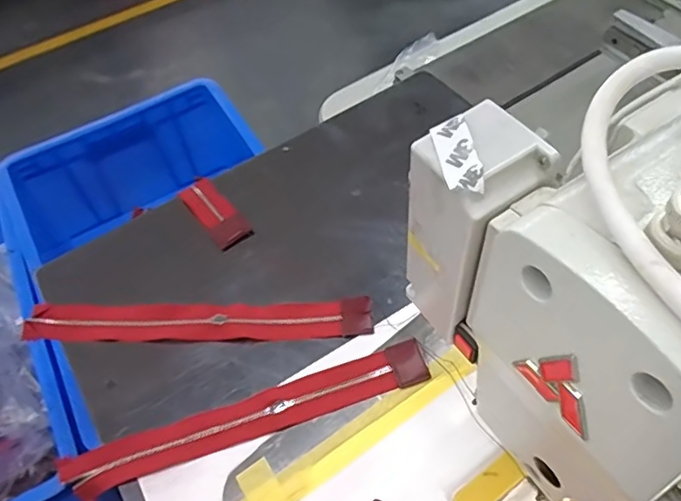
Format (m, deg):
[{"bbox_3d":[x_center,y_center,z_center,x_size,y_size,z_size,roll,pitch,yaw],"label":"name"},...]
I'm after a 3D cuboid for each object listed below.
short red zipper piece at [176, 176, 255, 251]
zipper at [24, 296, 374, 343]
[{"bbox_3d":[-0.121,-0.037,0.544,0.034,0.008,0.089,-35,60,-18],"label":"short red zipper piece"},{"bbox_3d":[-0.121,0.059,0.479,0.289,0.009,0.035,-1,56,4],"label":"zipper"}]

